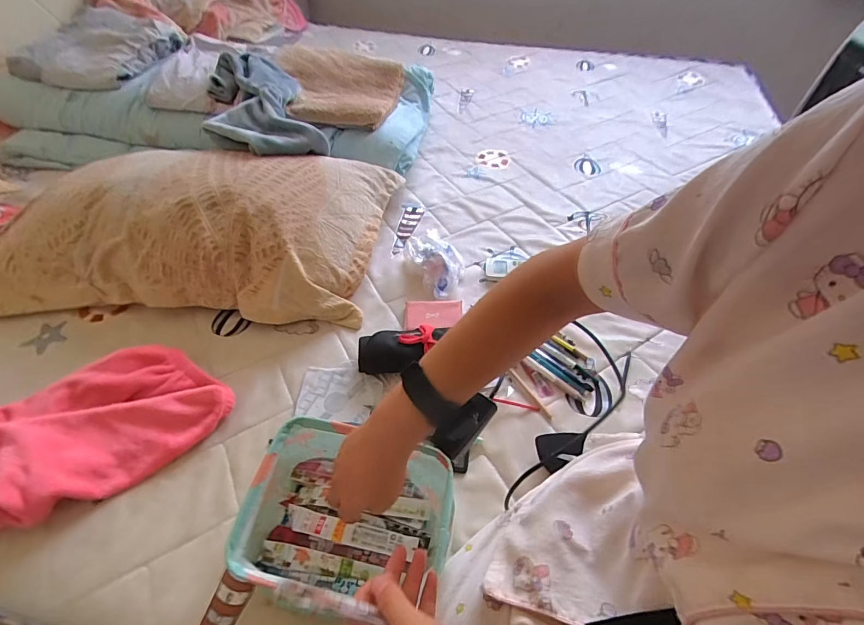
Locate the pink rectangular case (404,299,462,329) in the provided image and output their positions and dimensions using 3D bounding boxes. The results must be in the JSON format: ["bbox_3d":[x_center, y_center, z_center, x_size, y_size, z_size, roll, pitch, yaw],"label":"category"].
[{"bbox_3d":[0.003,0.002,0.717,0.101,0.013,0.057,-1,65,-9],"label":"pink rectangular case"}]

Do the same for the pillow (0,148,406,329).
[{"bbox_3d":[-0.447,-0.168,0.762,0.730,0.158,0.377,0,50,-2],"label":"pillow"}]

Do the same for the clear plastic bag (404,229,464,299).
[{"bbox_3d":[0.015,-0.098,0.783,0.104,0.053,0.154,-23,54,-19],"label":"clear plastic bag"}]

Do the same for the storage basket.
[{"bbox_3d":[-0.098,0.223,0.454,0.209,0.117,0.152,8,50,5],"label":"storage basket"}]

